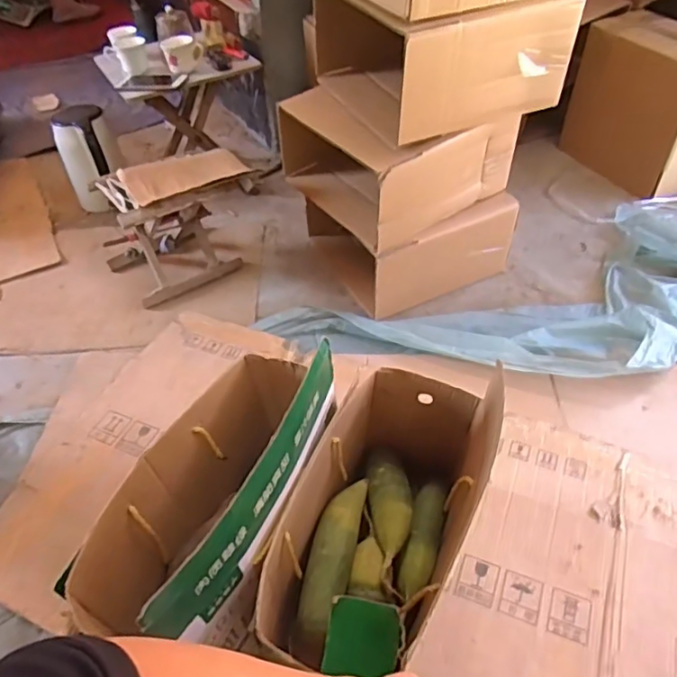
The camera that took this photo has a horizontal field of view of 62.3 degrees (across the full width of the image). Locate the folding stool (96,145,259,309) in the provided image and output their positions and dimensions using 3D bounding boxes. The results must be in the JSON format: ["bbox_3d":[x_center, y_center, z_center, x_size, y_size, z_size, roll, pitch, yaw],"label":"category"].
[{"bbox_3d":[-0.367,-0.269,1.288,0.341,0.244,0.247,-20,49,-16],"label":"folding stool"}]

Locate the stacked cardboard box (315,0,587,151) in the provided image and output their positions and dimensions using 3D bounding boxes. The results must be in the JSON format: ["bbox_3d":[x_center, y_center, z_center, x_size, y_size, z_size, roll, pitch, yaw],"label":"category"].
[{"bbox_3d":[0.179,-0.550,1.062,0.337,0.208,0.375,-20,48,-15],"label":"stacked cardboard box"}]

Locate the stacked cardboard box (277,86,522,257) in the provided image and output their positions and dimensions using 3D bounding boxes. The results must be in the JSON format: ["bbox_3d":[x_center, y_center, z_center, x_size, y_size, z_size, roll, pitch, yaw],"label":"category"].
[{"bbox_3d":[0.115,-0.393,1.185,0.337,0.218,0.364,-27,51,-21],"label":"stacked cardboard box"}]

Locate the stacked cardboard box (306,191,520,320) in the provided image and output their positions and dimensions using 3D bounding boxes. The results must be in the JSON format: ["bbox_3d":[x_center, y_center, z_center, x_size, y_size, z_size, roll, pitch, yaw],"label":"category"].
[{"bbox_3d":[0.148,-0.266,1.315,0.346,0.193,0.374,-22,49,-17],"label":"stacked cardboard box"}]

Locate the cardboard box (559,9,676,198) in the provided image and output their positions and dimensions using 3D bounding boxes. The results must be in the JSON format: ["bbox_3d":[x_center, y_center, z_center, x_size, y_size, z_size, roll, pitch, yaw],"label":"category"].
[{"bbox_3d":[0.833,-0.623,1.499,0.207,0.349,0.346,-21,49,-16],"label":"cardboard box"}]

